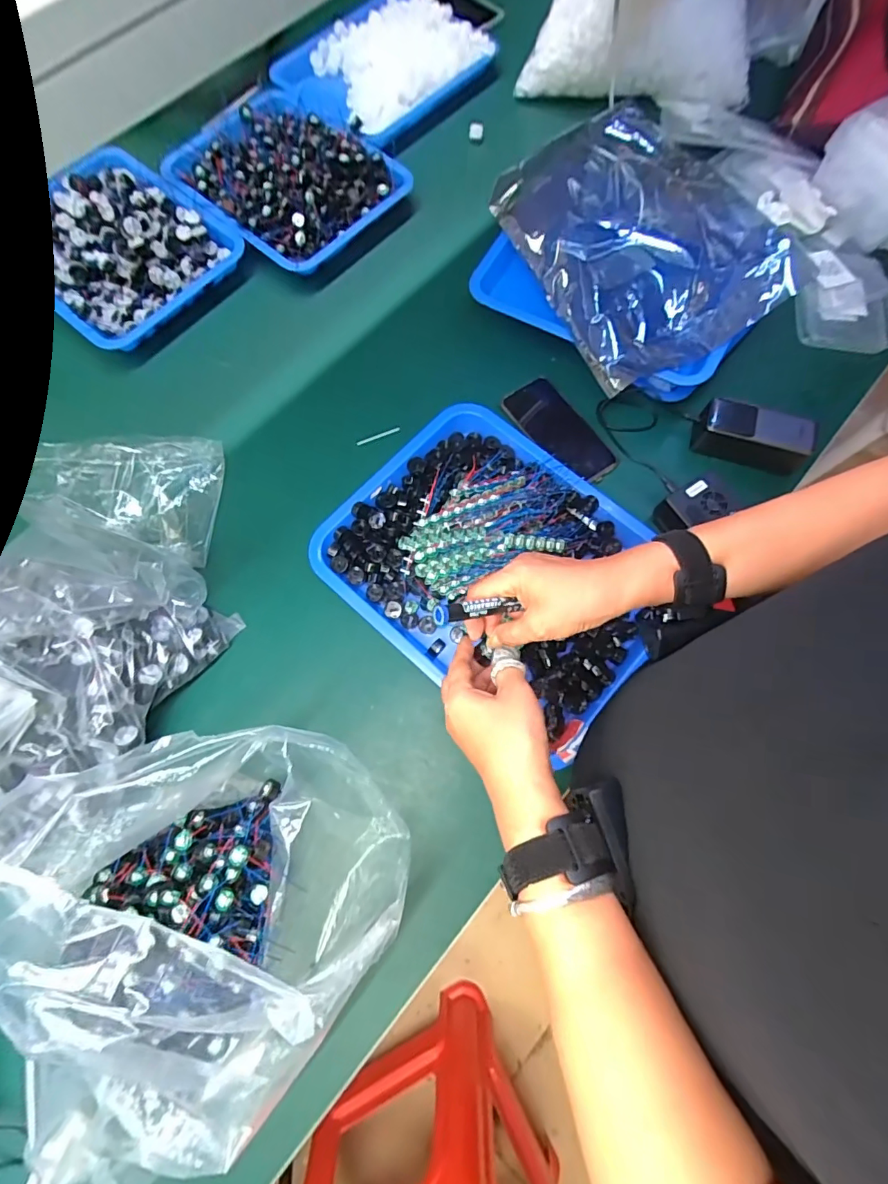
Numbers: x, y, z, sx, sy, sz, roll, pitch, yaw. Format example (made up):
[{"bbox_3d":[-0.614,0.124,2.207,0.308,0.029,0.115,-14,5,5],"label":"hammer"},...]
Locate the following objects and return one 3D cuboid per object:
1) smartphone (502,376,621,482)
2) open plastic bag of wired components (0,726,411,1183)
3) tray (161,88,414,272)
[{"bbox_3d":[0.152,-0.209,0.632,0.073,0.015,0.160,-39,77,-11],"label":"smartphone"},{"bbox_3d":[-0.170,0.230,0.396,0.236,0.209,0.225,-30,76,-9],"label":"open plastic bag of wired components"},{"bbox_3d":[-0.225,-0.598,0.685,0.303,0.050,0.231,40,77,11],"label":"tray"}]

